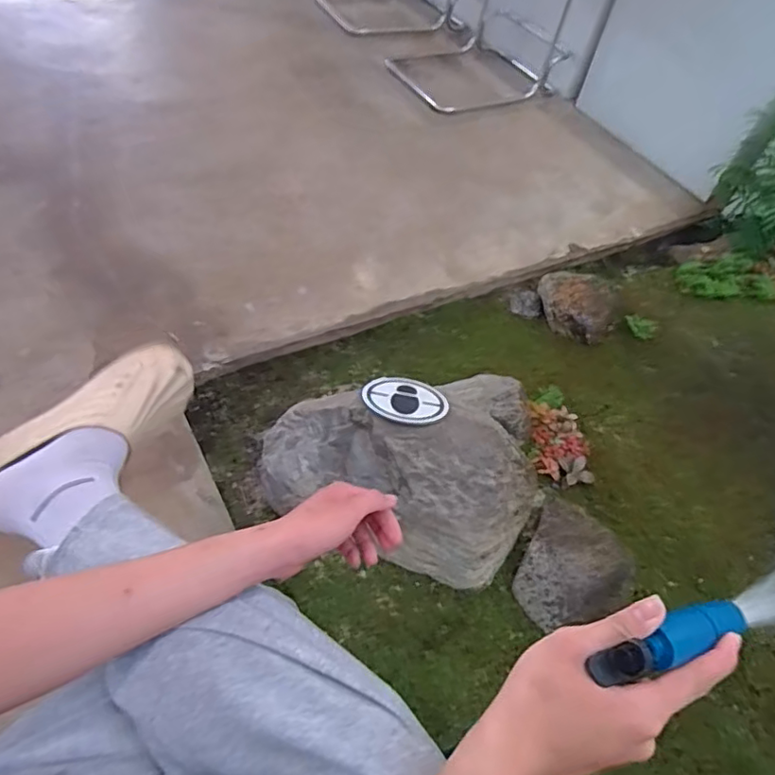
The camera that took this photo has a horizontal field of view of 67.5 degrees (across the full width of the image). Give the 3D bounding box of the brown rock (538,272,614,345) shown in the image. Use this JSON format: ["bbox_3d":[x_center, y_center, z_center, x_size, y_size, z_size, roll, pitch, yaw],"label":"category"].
[{"bbox_3d":[0.541,-0.238,1.672,0.238,0.115,0.182,25,53,12],"label":"brown rock"}]

